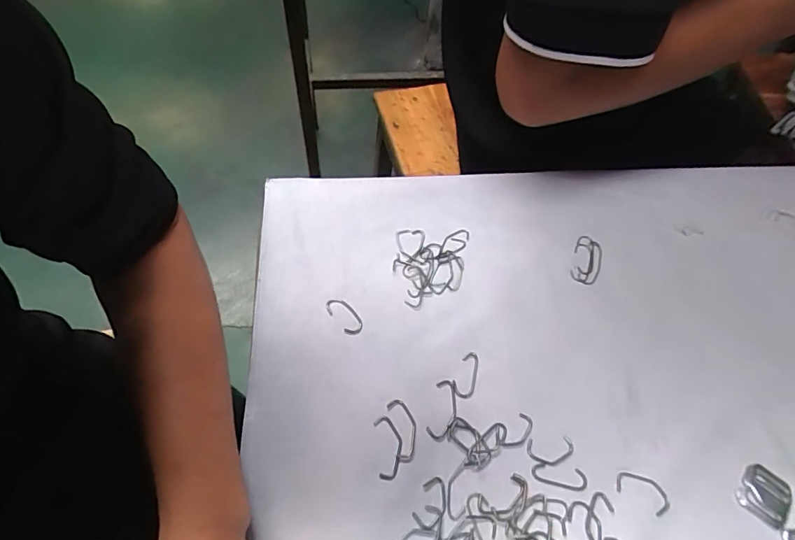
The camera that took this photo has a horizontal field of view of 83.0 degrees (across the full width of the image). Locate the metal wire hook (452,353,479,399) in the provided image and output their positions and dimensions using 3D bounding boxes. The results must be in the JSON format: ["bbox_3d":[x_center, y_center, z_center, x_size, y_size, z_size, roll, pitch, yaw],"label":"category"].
[{"bbox_3d":[0.052,0.079,0.337,0.016,0.004,0.036,19,59,8],"label":"metal wire hook"}]

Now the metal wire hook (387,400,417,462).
[{"bbox_3d":[0.005,0.110,0.310,0.017,0.004,0.041,-11,60,-10],"label":"metal wire hook"}]

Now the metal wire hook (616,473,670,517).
[{"bbox_3d":[0.166,0.149,0.302,0.035,0.004,0.020,27,61,13],"label":"metal wire hook"}]

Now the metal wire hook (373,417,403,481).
[{"bbox_3d":[-0.005,0.120,0.304,0.018,0.004,0.040,-6,59,-7],"label":"metal wire hook"}]

